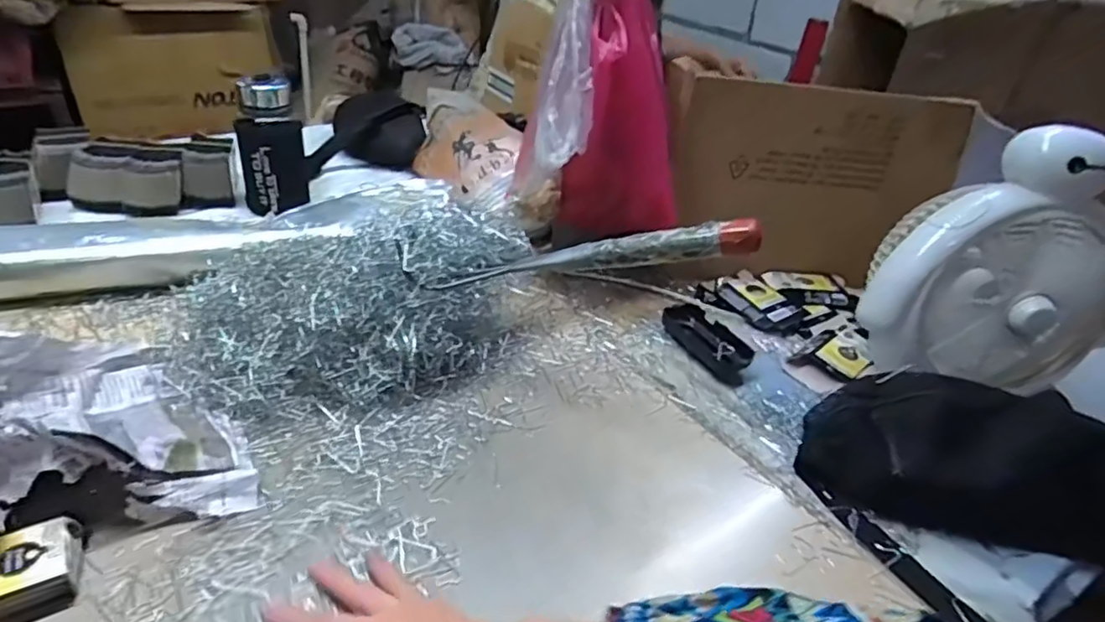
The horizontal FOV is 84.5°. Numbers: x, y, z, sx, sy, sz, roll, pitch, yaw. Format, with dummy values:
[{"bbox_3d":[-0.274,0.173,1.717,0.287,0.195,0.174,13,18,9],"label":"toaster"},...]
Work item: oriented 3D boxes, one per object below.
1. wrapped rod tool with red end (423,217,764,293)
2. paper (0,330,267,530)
[{"bbox_3d":[0.025,-0.041,0.514,0.287,0.026,0.023,-7,27,24],"label":"wrapped rod tool with red end"},{"bbox_3d":[-0.335,0.087,0.413,0.209,0.104,0.198,22,36,20],"label":"paper"}]

